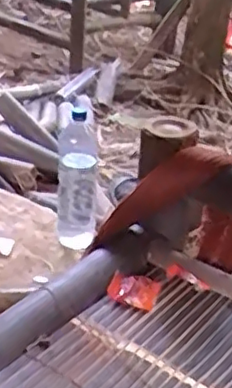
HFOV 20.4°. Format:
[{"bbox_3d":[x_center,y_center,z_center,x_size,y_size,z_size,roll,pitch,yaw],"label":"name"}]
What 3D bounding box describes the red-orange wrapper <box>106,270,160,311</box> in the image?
[{"bbox_3d":[0.020,0.117,0.771,0.057,0.020,0.049,10,26,11],"label":"red-orange wrapper"}]

